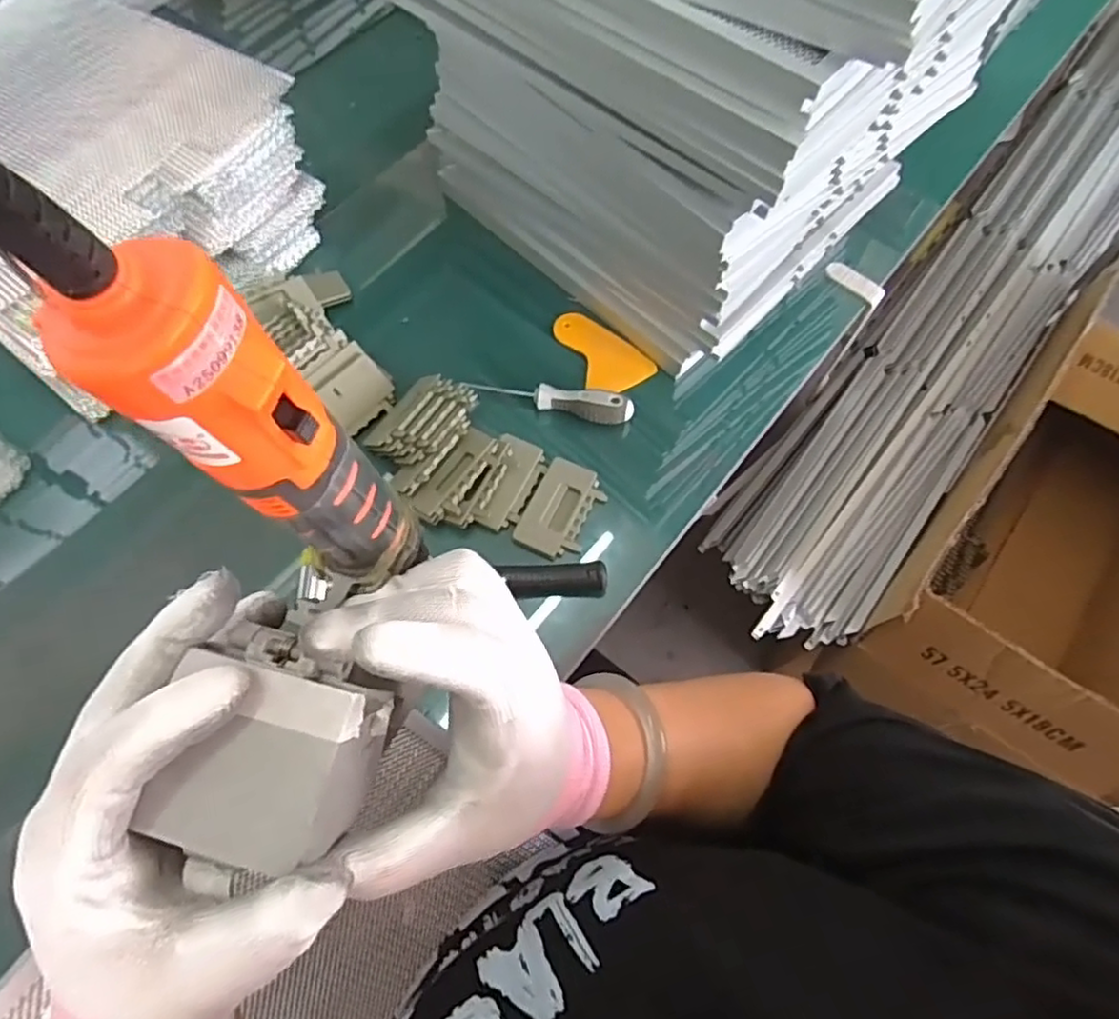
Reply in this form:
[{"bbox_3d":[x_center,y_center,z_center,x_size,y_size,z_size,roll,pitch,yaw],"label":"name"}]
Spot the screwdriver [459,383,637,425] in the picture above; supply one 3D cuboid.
[{"bbox_3d":[-0.007,-0.101,0.589,0.145,0.026,0.021,10,67,4],"label":"screwdriver"}]

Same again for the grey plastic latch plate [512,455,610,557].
[{"bbox_3d":[0.002,-0.001,0.561,0.057,0.006,0.088,25,69,10],"label":"grey plastic latch plate"}]

